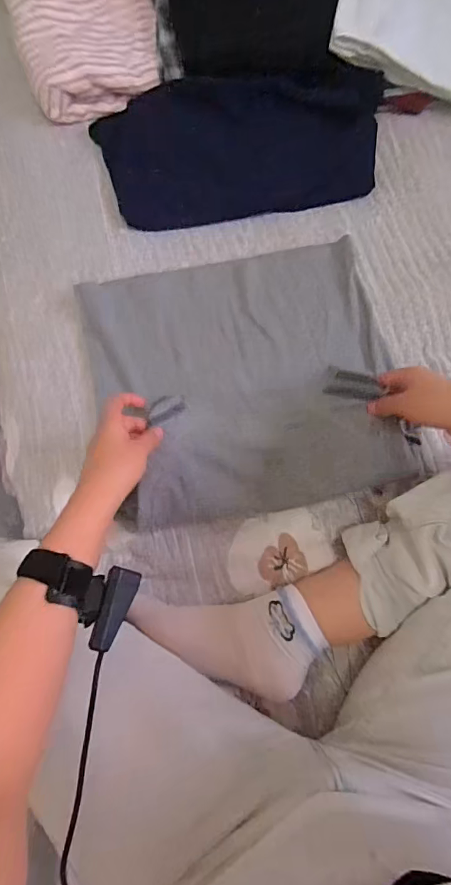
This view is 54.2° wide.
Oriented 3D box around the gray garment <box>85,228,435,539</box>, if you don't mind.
[{"bbox_3d":[0.029,-0.085,0.541,0.362,0.072,0.332,-14,81,-3],"label":"gray garment"}]

